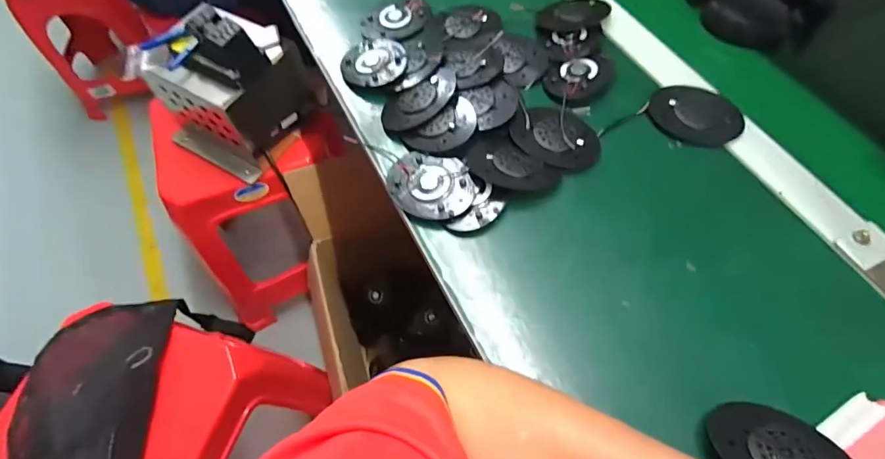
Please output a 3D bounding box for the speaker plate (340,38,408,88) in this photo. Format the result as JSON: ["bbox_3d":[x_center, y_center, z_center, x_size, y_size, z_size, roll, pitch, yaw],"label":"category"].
[{"bbox_3d":[-0.076,-0.183,0.508,0.080,0.018,0.073,-1,61,2],"label":"speaker plate"}]

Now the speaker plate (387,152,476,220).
[{"bbox_3d":[-0.011,-0.041,0.427,0.081,0.016,0.060,15,61,7],"label":"speaker plate"}]

